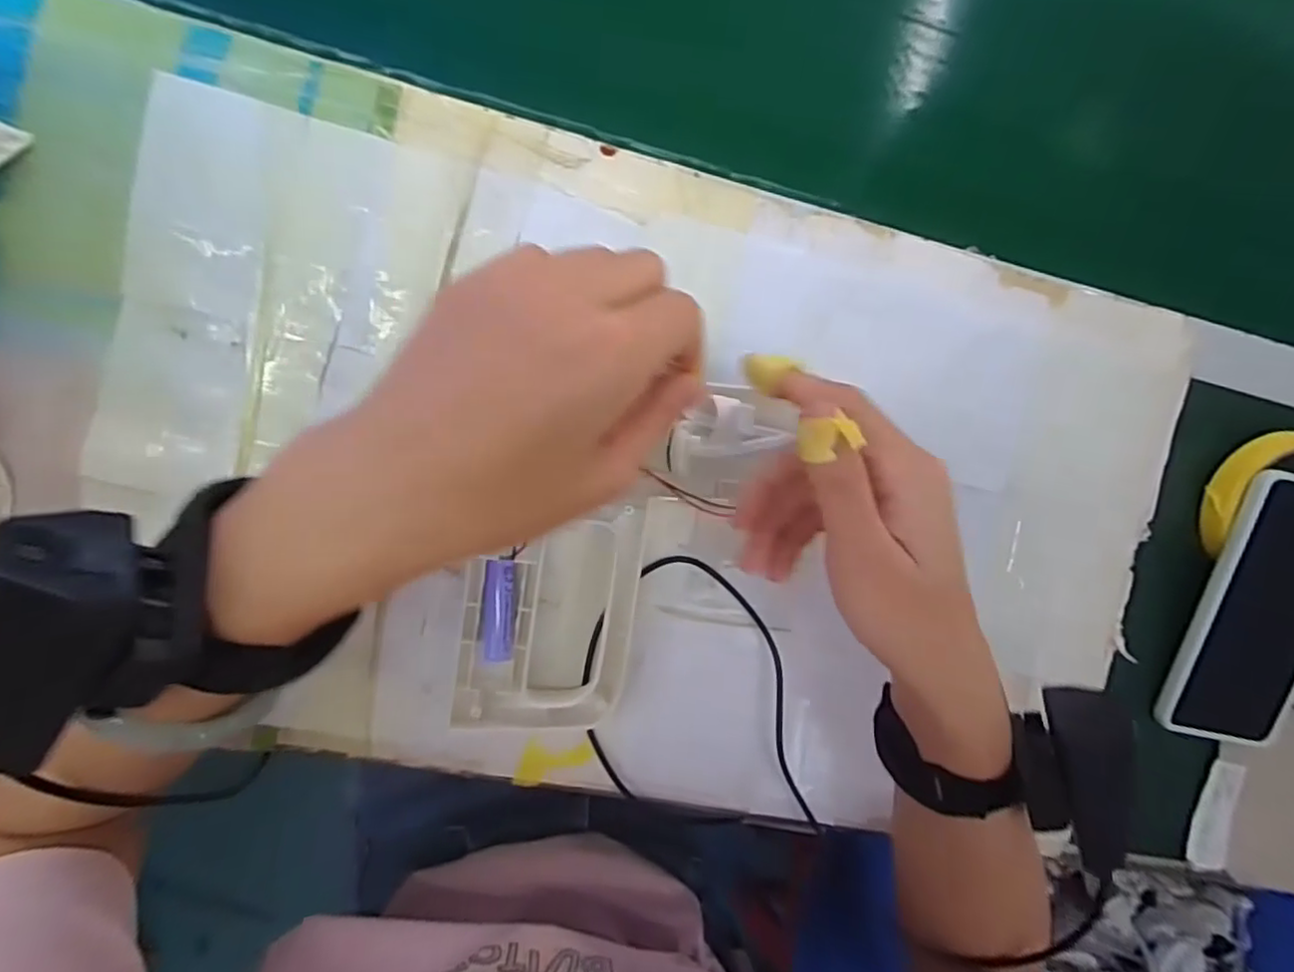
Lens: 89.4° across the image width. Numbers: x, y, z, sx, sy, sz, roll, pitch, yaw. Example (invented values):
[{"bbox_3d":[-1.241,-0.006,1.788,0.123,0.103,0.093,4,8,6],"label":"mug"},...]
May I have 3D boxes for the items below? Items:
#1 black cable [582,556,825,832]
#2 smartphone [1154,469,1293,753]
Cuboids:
[{"bbox_3d":[0.023,0.121,0.357,0.108,0.021,0.162,-14,94,-9],"label":"black cable"},{"bbox_3d":[0.378,0.080,0.399,0.087,0.013,0.167,13,100,-9],"label":"smartphone"}]

